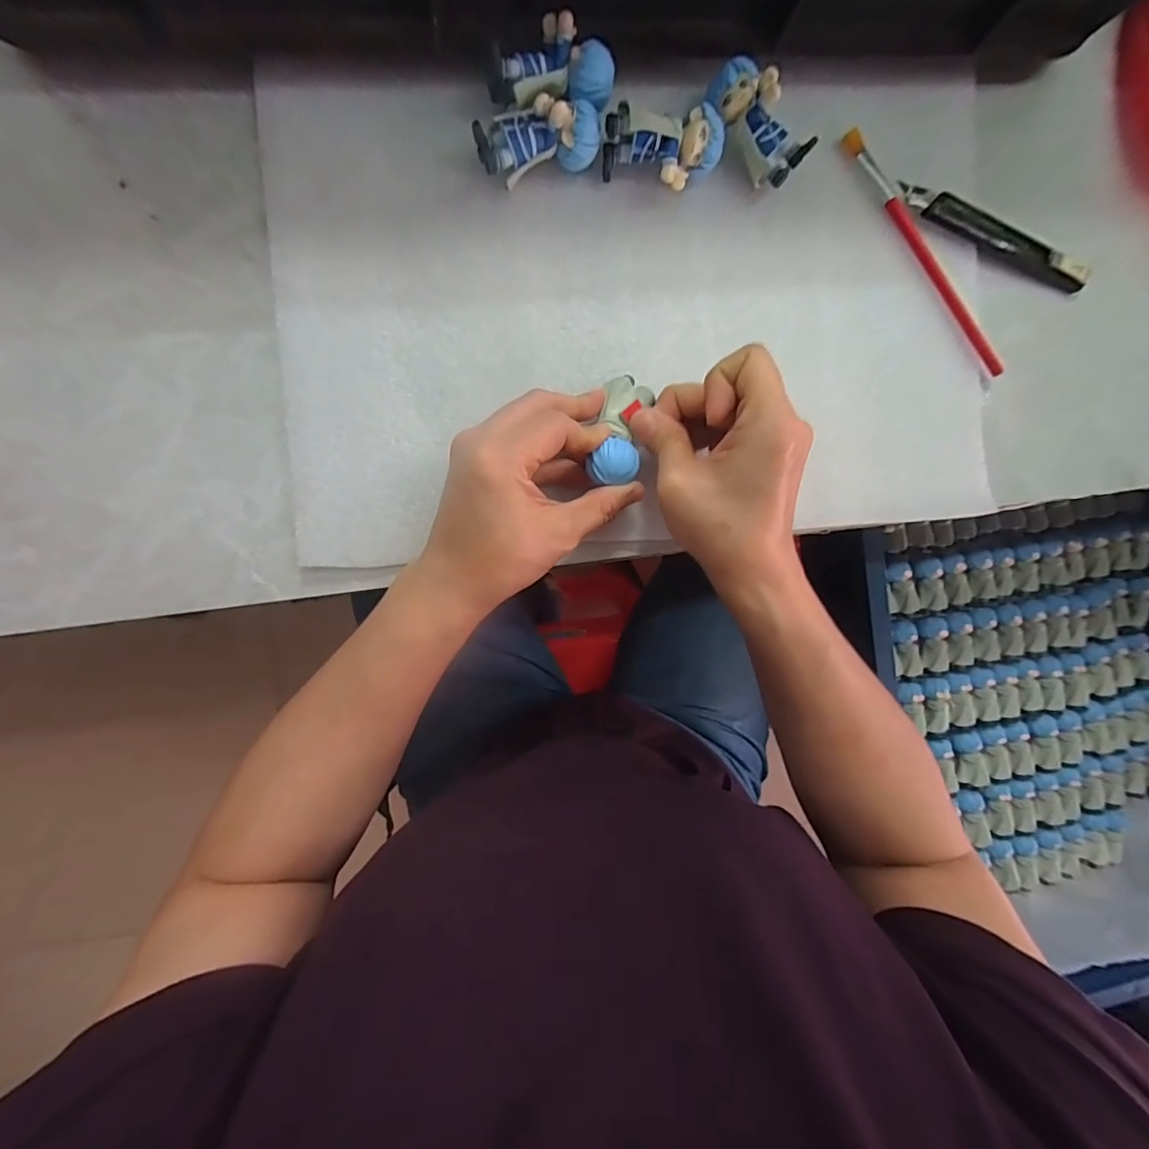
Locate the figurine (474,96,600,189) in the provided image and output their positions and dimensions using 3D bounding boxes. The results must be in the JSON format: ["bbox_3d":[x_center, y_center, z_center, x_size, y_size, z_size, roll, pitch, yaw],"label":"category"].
[{"bbox_3d":[-0.018,-0.219,0.256,0.061,0.034,0.025,-15,95,-6],"label":"figurine"}]

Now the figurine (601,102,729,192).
[{"bbox_3d":[0.047,-0.222,0.269,0.060,0.026,0.034,-6,94,-7],"label":"figurine"}]

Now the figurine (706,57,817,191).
[{"bbox_3d":[0.096,-0.238,0.271,0.060,0.034,0.024,41,88,-8],"label":"figurine"}]

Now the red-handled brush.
[{"bbox_3d":[0.209,-0.188,0.300,0.011,0.006,0.164,-41,98,-3],"label":"red-handled brush"}]

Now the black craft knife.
[{"bbox_3d":[0.254,-0.202,0.305,0.137,0.012,0.020,18,91,-8],"label":"black craft knife"}]

